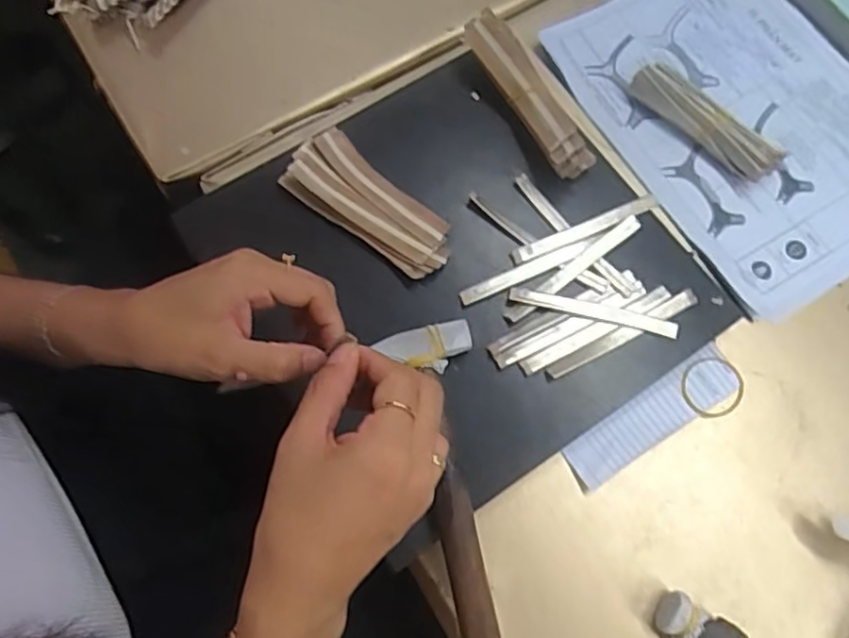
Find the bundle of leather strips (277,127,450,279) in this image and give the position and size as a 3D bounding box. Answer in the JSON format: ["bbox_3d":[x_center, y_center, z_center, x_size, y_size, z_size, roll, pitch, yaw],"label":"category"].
[{"bbox_3d":[-0.039,-0.085,0.469,0.133,0.021,0.056,36,77,10],"label":"bundle of leather strips"}]

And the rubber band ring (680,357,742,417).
[{"bbox_3d":[0.213,0.051,0.462,0.048,0.004,0.044,1,79,-5],"label":"rubber band ring"}]

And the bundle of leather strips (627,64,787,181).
[{"bbox_3d":[0.232,-0.163,0.512,0.131,0.036,0.032,40,77,11],"label":"bundle of leather strips"}]

